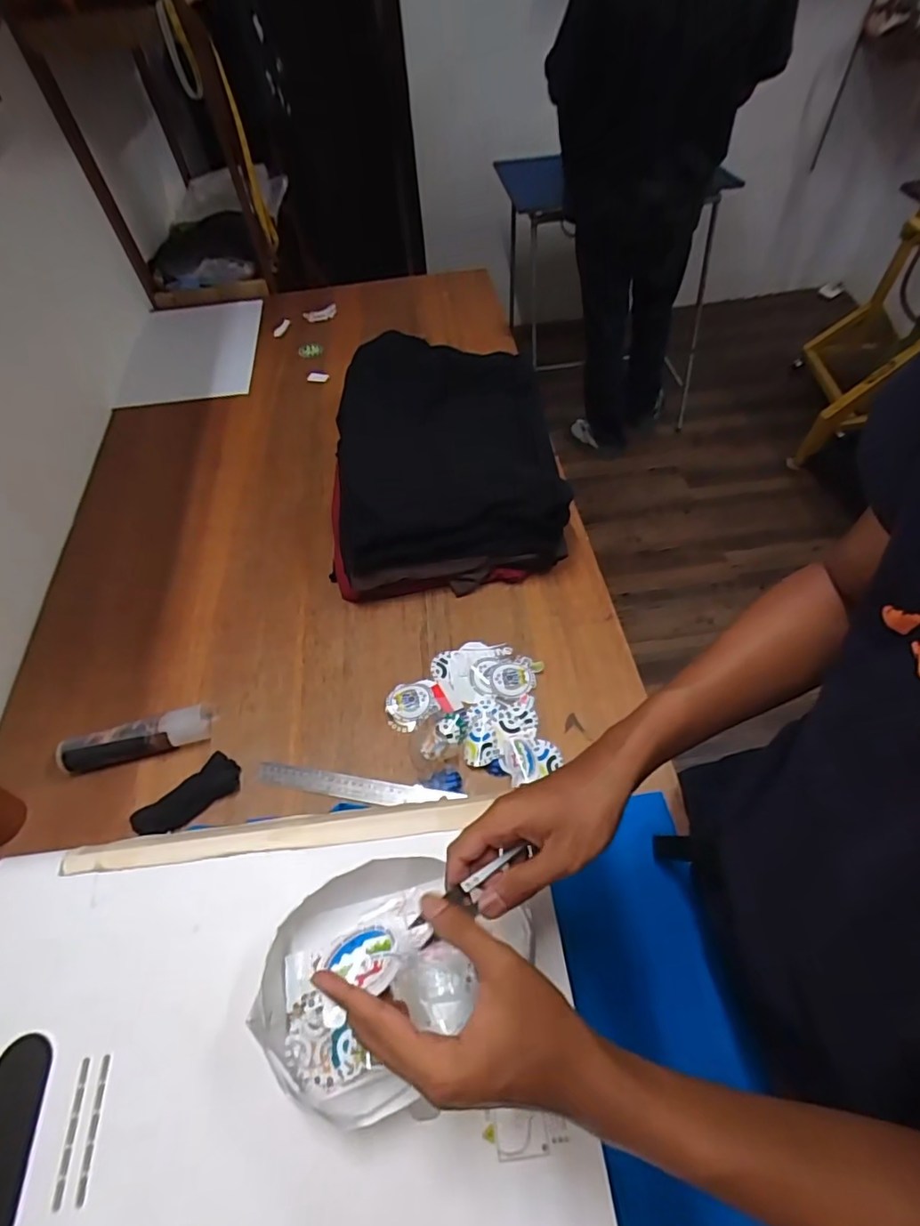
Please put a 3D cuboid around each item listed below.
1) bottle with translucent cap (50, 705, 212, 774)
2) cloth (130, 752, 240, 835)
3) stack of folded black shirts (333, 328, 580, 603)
[{"bbox_3d":[-0.424,0.164,0.732,0.189,0.033,0.046,-16,57,-10],"label":"bottle with translucent cap"},{"bbox_3d":[-0.337,0.228,0.694,0.127,0.022,0.046,-33,61,-20],"label":"cloth"},{"bbox_3d":[-0.036,-0.265,0.960,0.355,0.165,0.512,-5,55,-2],"label":"stack of folded black shirts"}]

